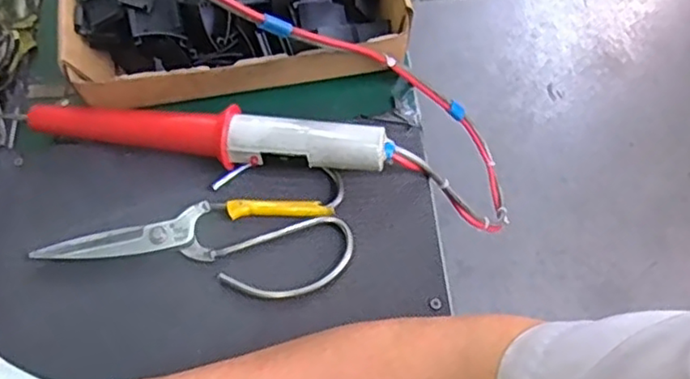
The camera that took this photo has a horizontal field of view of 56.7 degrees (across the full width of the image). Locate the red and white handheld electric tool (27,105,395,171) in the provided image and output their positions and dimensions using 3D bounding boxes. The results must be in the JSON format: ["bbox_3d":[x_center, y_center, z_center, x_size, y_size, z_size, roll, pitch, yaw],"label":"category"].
[{"bbox_3d":[-0.093,-0.035,0.441,0.245,0.035,0.030,7,63,6],"label":"red and white handheld electric tool"}]

